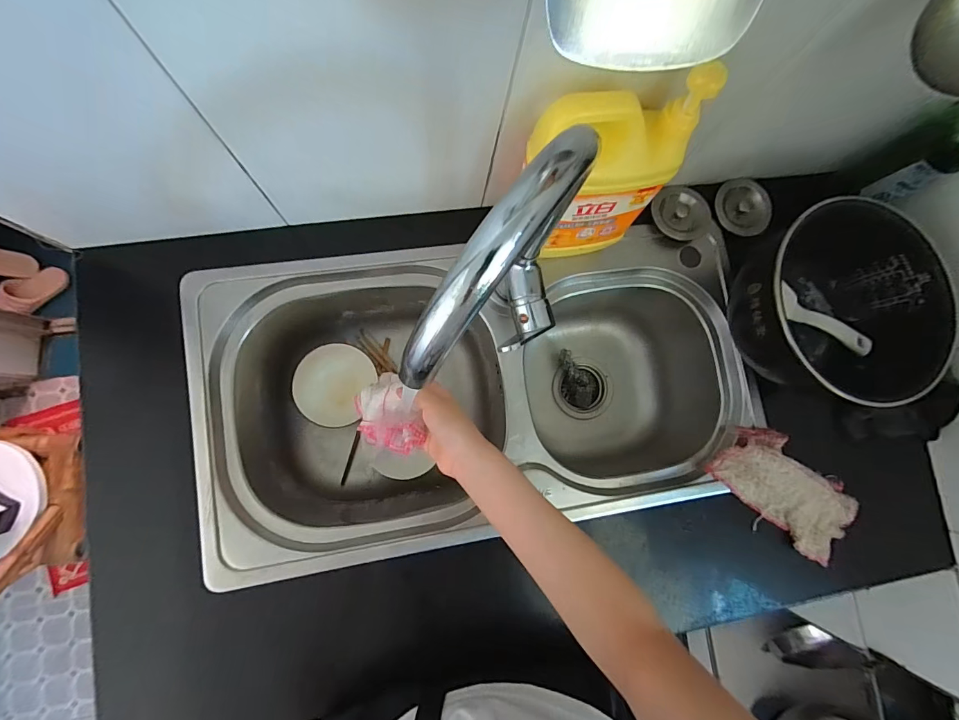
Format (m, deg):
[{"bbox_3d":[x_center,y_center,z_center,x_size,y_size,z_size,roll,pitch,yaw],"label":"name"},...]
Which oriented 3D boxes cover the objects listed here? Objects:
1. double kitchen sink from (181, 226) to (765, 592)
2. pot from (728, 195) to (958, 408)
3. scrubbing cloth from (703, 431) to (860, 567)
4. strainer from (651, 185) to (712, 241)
[{"bbox_3d":[0.001,0.042,0.626,0.697,0.206,0.367,-8,84,-7],"label":"double kitchen sink"},{"bbox_3d":[0.426,-0.069,0.518,0.229,0.125,0.206,6,83,-6],"label":"pot"},{"bbox_3d":[0.404,0.170,0.543,0.185,0.036,0.097,40,81,-1],"label":"scrubbing cloth"},{"bbox_3d":[0.279,-0.203,0.573,0.084,0.015,0.074,27,81,-3],"label":"strainer"}]

